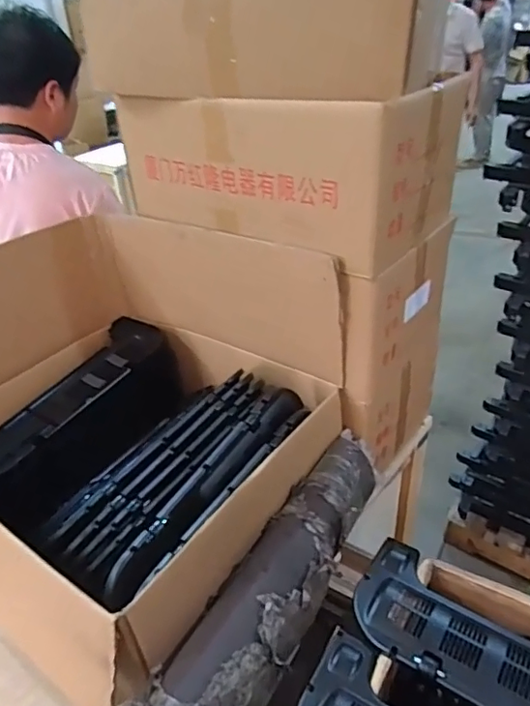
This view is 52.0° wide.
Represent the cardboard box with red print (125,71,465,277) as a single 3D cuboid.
[{"bbox_3d":[0.036,-0.362,1.006,0.534,0.234,0.314,20,41,32],"label":"cardboard box with red print"}]

